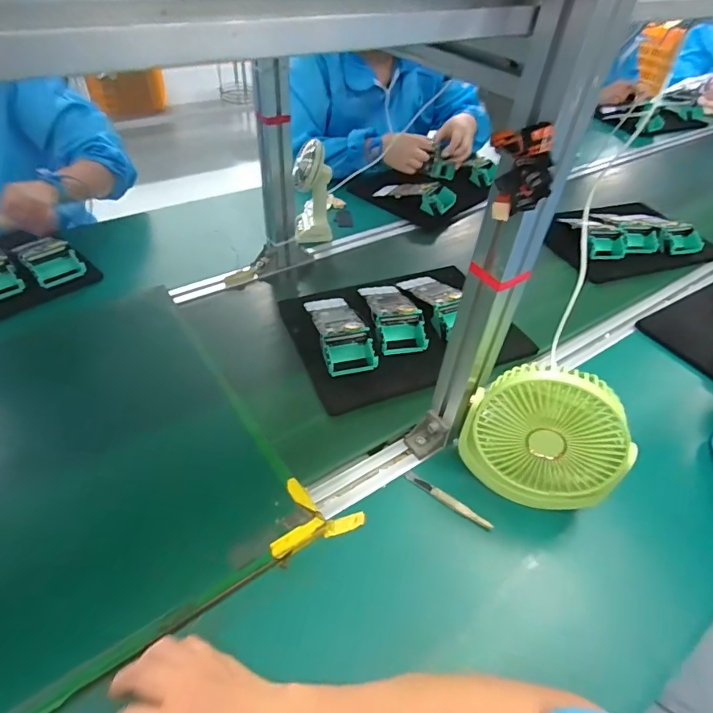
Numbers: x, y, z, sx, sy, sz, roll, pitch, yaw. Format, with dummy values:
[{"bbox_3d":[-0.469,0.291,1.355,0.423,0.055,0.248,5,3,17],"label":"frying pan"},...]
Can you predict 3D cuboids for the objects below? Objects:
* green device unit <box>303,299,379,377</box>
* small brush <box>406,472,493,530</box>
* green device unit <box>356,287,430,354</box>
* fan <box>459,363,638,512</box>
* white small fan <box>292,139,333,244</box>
[{"bbox_3d":[-0.026,-0.041,0.680,0.079,0.038,0.166,-9,47,-14],"label":"green device unit"},{"bbox_3d":[0.105,0.166,0.521,0.109,0.007,0.012,29,50,22],"label":"small brush"},{"bbox_3d":[0.053,-0.076,0.714,0.070,0.037,0.170,-7,47,-12],"label":"green device unit"},{"bbox_3d":[0.198,0.092,0.486,0.156,0.167,0.060,25,49,18],"label":"fan"},{"bbox_3d":[-0.082,-0.318,0.870,0.067,0.175,0.100,-2,46,-7],"label":"white small fan"}]

